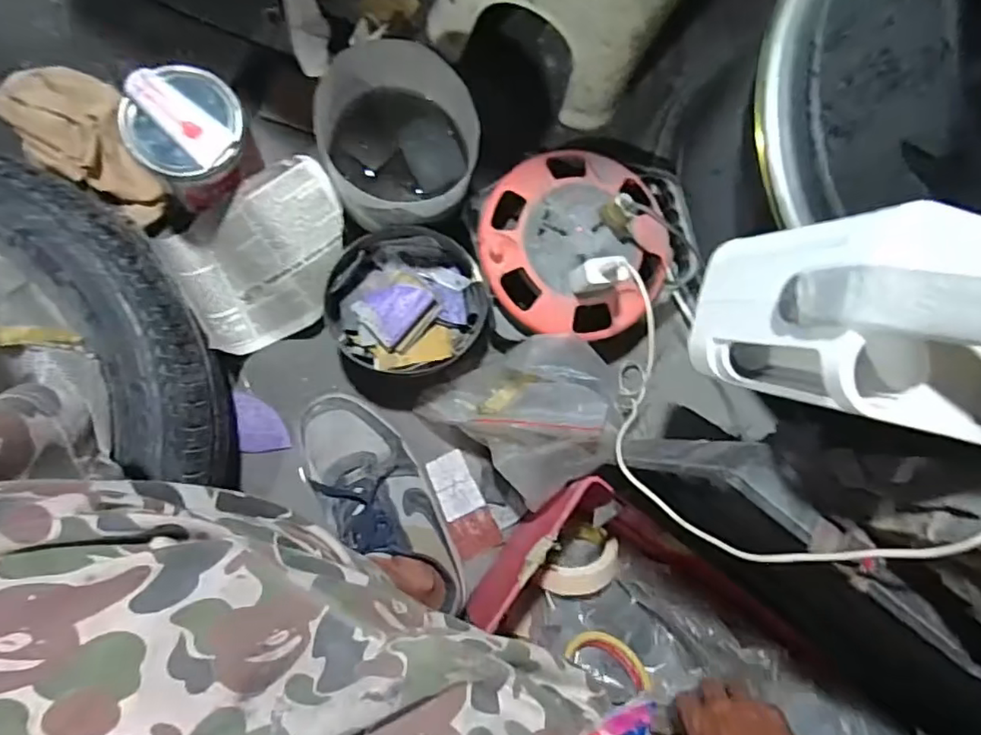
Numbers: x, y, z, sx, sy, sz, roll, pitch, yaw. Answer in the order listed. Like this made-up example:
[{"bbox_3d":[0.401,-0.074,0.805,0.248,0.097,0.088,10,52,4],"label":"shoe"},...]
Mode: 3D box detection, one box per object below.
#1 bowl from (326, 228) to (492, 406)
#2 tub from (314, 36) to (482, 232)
[{"bbox_3d":[-0.087,-0.056,0.644,0.160,0.075,0.170,1,87,-9],"label":"bowl"},{"bbox_3d":[-0.094,-0.217,0.597,0.135,0.113,0.150,-2,87,-9],"label":"tub"}]

